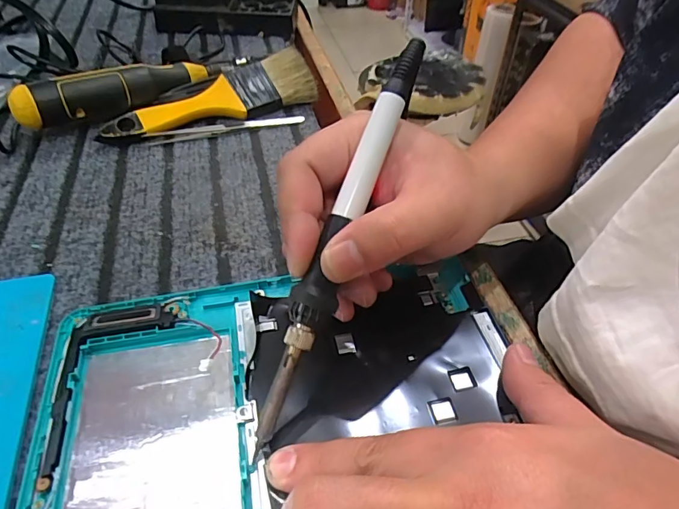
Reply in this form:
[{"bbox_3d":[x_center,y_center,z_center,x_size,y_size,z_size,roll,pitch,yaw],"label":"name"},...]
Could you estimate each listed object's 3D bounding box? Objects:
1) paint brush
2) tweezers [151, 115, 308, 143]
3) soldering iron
[{"bbox_3d":[-0.105,-0.129,0.404,0.179,0.012,0.052,-28,82,-18],"label":"paint brush"},{"bbox_3d":[-0.094,-0.107,0.398,0.130,0.009,0.010,-14,48,-15],"label":"tweezers"},{"bbox_3d":[0.000,-0.008,0.212,0.017,0.013,0.198,19,83,17],"label":"soldering iron"}]

